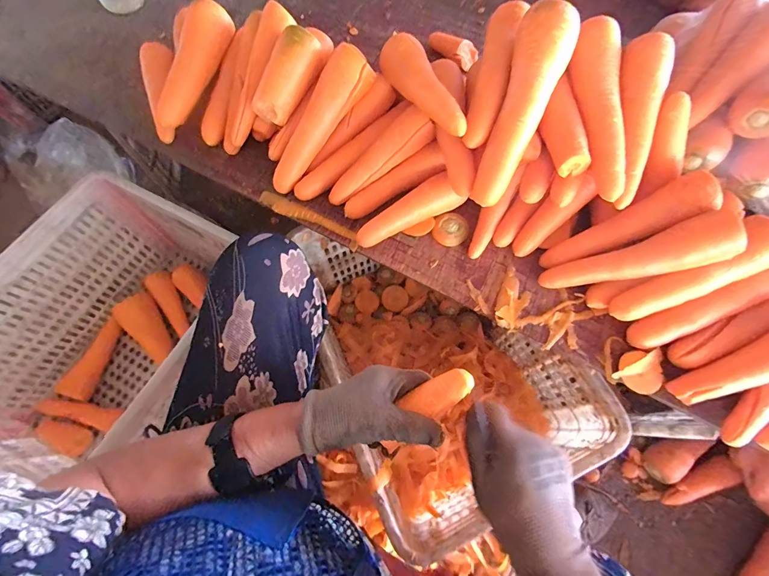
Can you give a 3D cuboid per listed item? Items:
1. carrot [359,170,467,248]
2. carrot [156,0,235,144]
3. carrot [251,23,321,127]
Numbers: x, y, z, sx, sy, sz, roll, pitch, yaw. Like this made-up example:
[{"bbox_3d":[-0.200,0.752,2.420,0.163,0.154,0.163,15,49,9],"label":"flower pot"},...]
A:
[{"bbox_3d":[0.034,-0.108,0.496,0.165,0.050,0.047,-26,72,-10],"label":"carrot"},{"bbox_3d":[-0.307,-0.342,0.548,0.052,0.043,0.227,21,87,7],"label":"carrot"},{"bbox_3d":[-0.142,-0.305,0.503,0.051,0.044,0.132,36,104,12],"label":"carrot"}]

